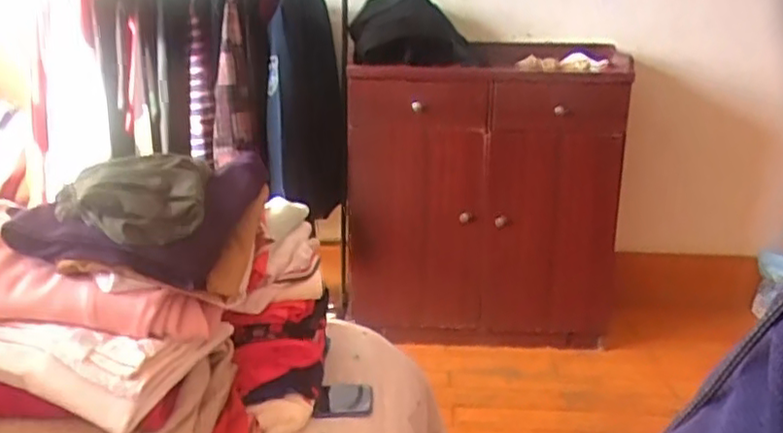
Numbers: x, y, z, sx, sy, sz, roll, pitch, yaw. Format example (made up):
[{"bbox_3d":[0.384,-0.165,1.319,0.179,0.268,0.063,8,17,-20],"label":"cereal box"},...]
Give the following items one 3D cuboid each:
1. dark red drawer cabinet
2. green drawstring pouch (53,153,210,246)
[{"bbox_3d":[0.256,-0.038,1.848,0.692,0.809,0.347,3,16,7],"label":"dark red drawer cabinet"},{"bbox_3d":[-0.286,-0.021,0.751,0.169,0.072,0.110,-6,17,-22],"label":"green drawstring pouch"}]

